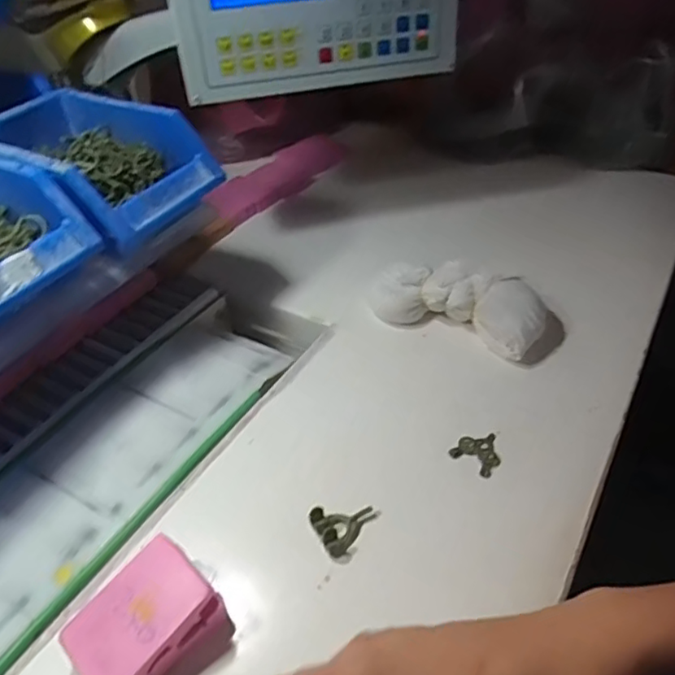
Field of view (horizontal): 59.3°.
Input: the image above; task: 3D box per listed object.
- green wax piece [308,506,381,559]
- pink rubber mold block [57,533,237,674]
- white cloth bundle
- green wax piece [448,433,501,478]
[{"bbox_3d":[0.001,0.123,0.396,0.035,0.009,0.043,24,49,28],"label":"green wax piece"},{"bbox_3d":[-0.109,0.165,0.338,0.064,0.034,0.078,32,53,33],"label":"pink rubber mold block"},{"bbox_3d":[0.109,-0.034,0.533,0.157,0.050,0.073,18,46,23],"label":"white cloth bundle"},{"bbox_3d":[0.105,0.082,0.436,0.032,0.008,0.034,27,50,30],"label":"green wax piece"}]

